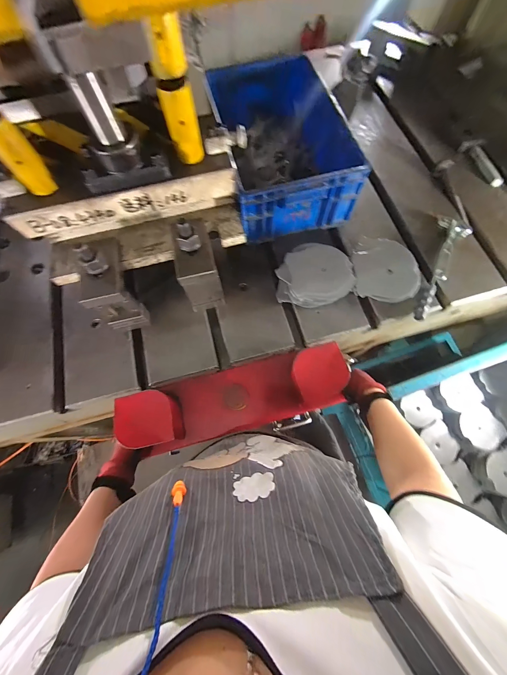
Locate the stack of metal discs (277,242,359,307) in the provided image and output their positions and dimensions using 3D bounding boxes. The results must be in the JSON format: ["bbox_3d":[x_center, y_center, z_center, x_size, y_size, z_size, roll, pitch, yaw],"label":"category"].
[{"bbox_3d":[0.148,-0.147,0.653,0.177,0.102,0.146,-9,71,-2],"label":"stack of metal discs"}]

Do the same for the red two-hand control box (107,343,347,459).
[{"bbox_3d":[-0.037,0.138,0.609,0.488,0.120,0.151,-14,73,-7],"label":"red two-hand control box"}]

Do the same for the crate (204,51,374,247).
[{"bbox_3d":[0.065,-0.538,0.740,0.315,0.172,0.487,-15,71,-4],"label":"crate"}]

